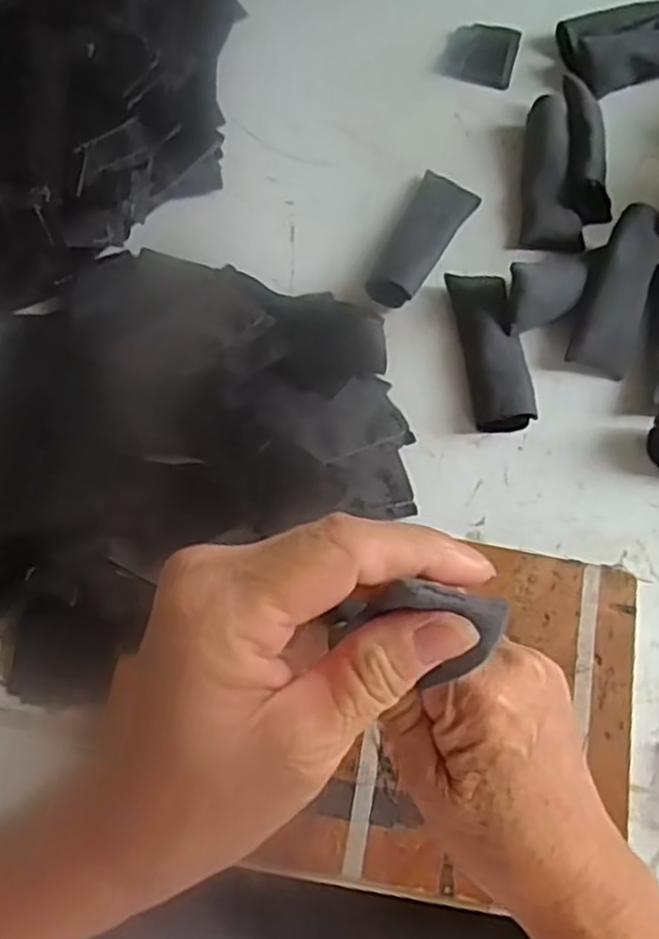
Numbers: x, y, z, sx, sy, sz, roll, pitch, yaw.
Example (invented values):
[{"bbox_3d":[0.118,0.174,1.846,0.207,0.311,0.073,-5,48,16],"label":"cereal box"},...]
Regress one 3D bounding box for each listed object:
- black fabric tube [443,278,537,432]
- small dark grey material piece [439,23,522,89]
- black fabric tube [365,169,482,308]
[{"bbox_3d":[0.101,-0.073,0.454,0.036,0.023,0.103,-6,71,-4],"label":"black fabric tube"},{"bbox_3d":[0.113,-0.311,0.548,0.051,0.004,0.055,17,71,4],"label":"small dark grey material piece"},{"bbox_3d":[0.059,-0.152,0.481,0.037,0.026,0.102,30,72,8],"label":"black fabric tube"}]

